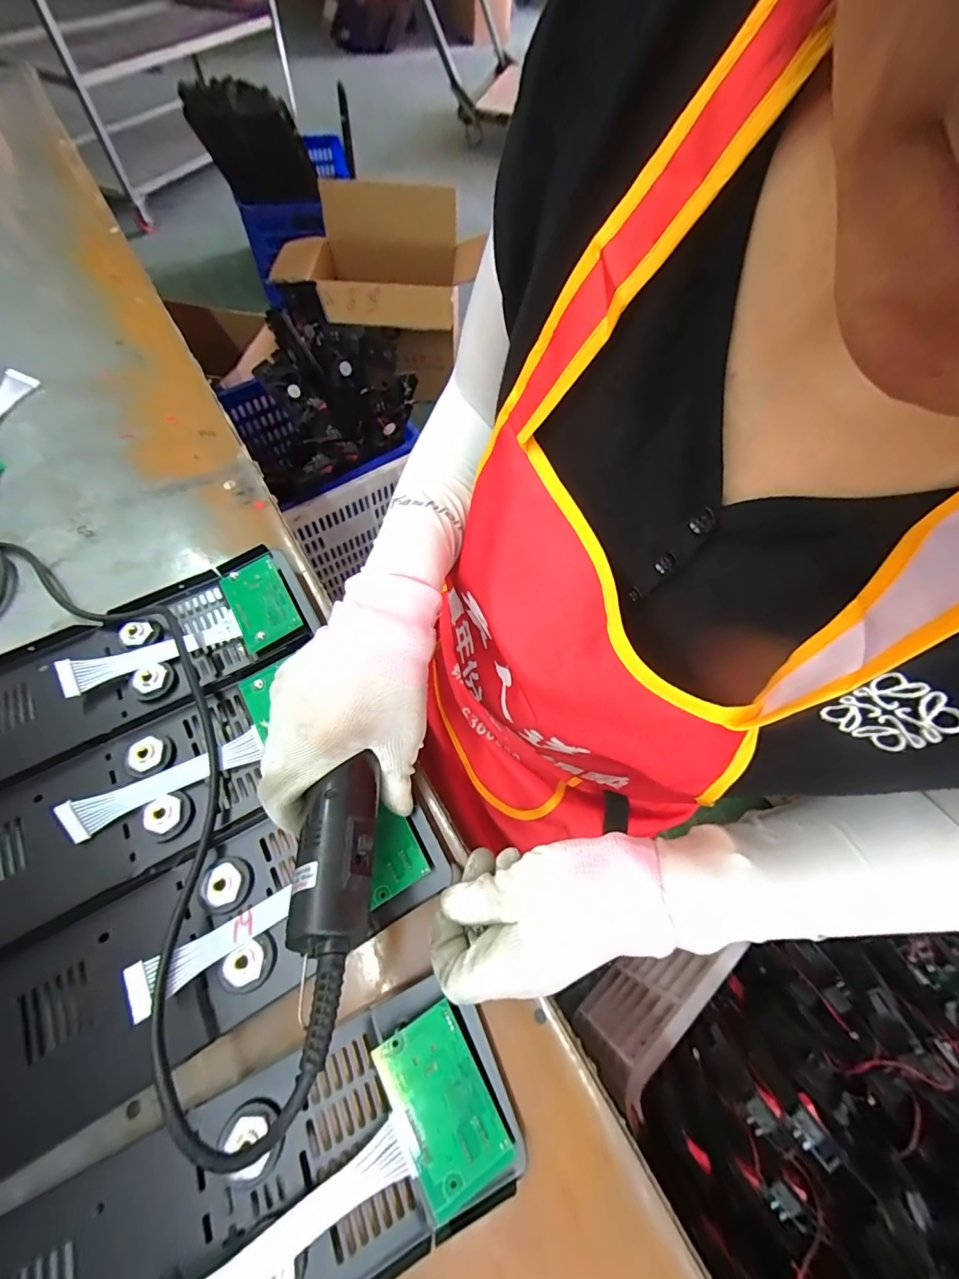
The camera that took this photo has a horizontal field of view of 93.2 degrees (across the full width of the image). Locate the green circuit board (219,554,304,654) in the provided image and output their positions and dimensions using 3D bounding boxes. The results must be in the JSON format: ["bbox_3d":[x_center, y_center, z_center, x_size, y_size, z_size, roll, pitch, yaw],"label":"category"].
[{"bbox_3d":[-0.172,-0.030,0.356,0.043,0.007,0.076,-31,68,-9],"label":"green circuit board"}]

